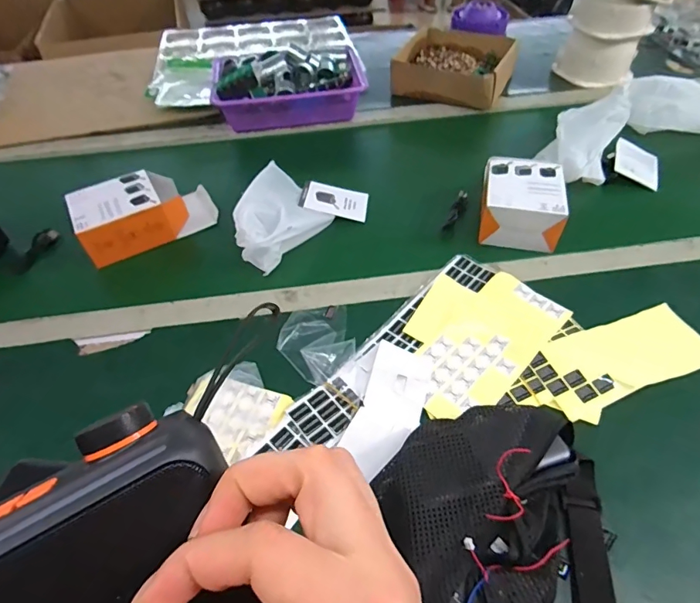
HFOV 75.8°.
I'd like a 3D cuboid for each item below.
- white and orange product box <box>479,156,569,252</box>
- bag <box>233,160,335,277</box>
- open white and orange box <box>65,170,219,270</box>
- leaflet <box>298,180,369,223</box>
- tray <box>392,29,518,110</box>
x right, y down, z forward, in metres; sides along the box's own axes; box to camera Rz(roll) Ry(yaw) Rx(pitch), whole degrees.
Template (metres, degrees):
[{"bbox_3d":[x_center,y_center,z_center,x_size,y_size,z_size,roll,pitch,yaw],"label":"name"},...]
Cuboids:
[{"bbox_3d":[0.230,-0.135,0.606,0.101,0.057,0.114,12,50,10],"label":"white and orange product box"},{"bbox_3d":[-0.110,-0.126,0.621,0.121,0.064,0.153,31,56,24],"label":"bag"},{"bbox_3d":[-0.292,-0.135,0.644,0.179,0.058,0.102,-22,53,-19],"label":"open white and orange box"},{"bbox_3d":[-0.023,-0.152,0.676,0.099,0.006,0.072,11,51,-5],"label":"leaflet"},{"bbox_3d":[0.215,-0.473,0.908,0.207,0.070,0.221,18,51,14],"label":"tray"}]

